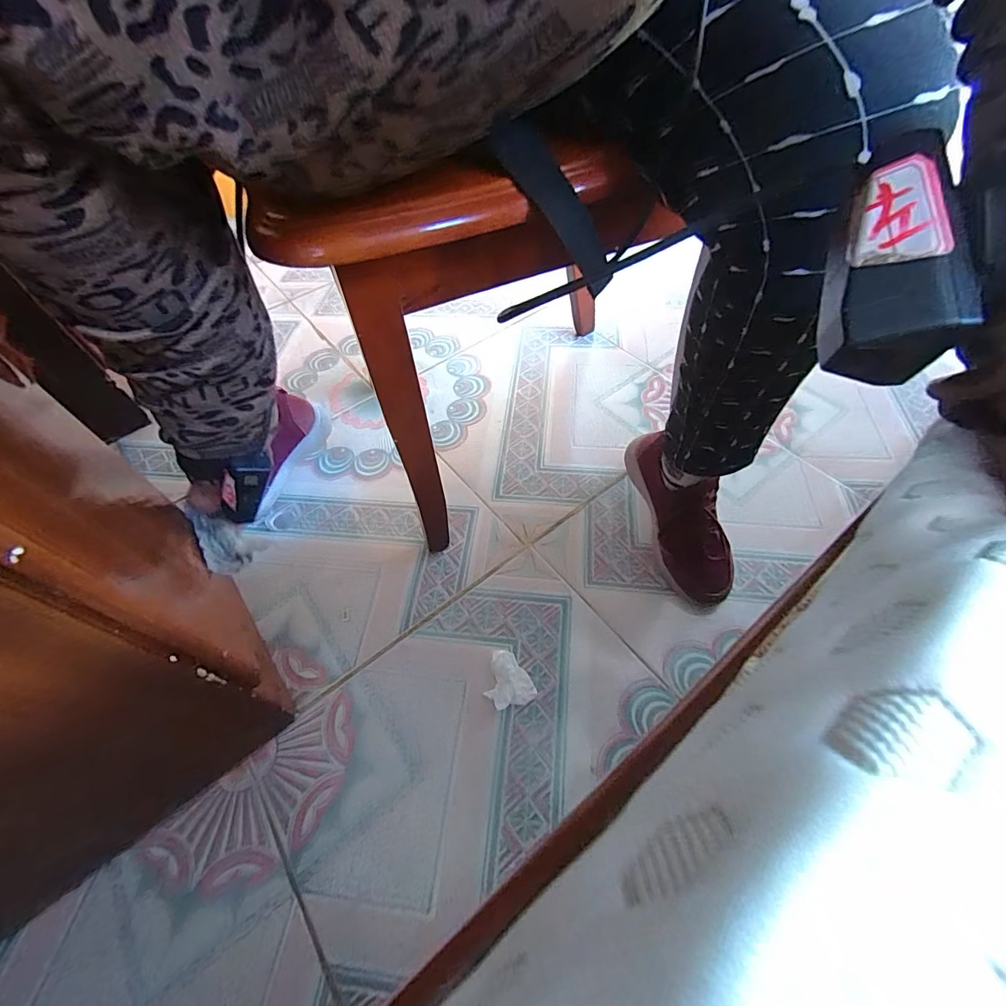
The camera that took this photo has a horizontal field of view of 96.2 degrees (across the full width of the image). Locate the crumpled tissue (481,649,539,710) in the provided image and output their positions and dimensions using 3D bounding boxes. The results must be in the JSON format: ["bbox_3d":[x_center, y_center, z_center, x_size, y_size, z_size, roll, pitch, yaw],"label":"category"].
[{"bbox_3d":[0.003,0.201,0.506,0.048,0.013,0.061,-35,61,-19],"label":"crumpled tissue"}]

